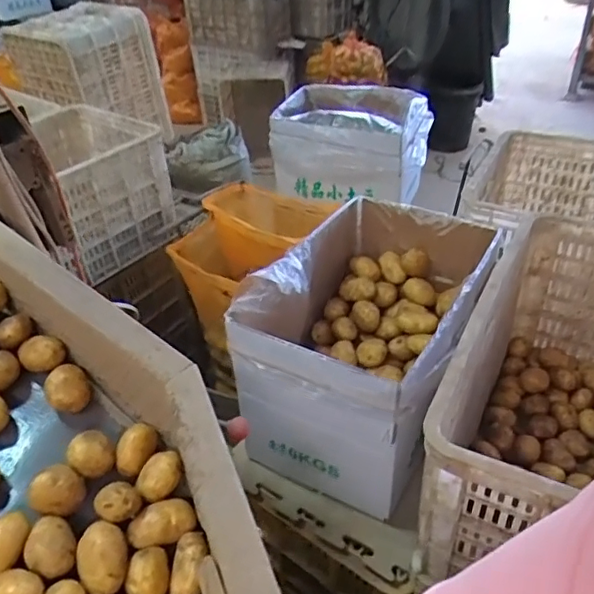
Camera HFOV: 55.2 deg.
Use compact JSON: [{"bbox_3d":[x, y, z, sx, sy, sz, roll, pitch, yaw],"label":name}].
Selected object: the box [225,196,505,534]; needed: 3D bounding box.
[{"bbox_3d":[0.129,0.068,0.899,0.276,0.293,0.439,19,41,25],"label":"box"}]

